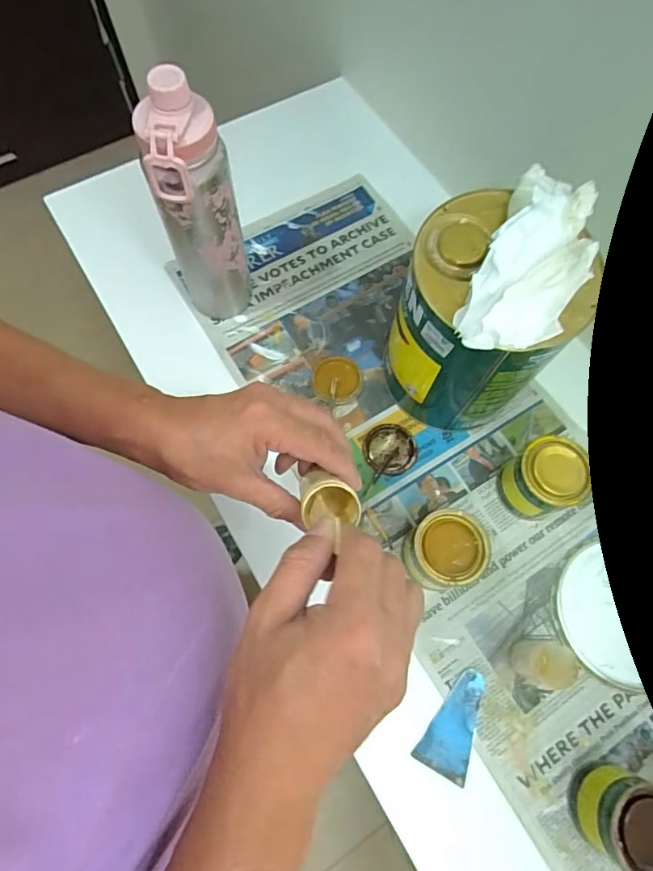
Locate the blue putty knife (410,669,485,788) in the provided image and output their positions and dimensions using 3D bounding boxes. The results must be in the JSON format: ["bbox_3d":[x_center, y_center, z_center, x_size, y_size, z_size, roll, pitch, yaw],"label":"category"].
[{"bbox_3d":[0.129,0.281,0.486,0.048,0.005,0.096,28,72,9],"label":"blue putty knife"}]

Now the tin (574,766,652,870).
[{"bbox_3d":[0.259,0.329,0.422,0.061,0.090,0.070,29,72,9],"label":"tin"}]

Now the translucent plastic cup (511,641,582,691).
[{"bbox_3d":[0.205,0.216,0.468,0.039,0.058,0.037,0,70,-1],"label":"translucent plastic cup"}]

